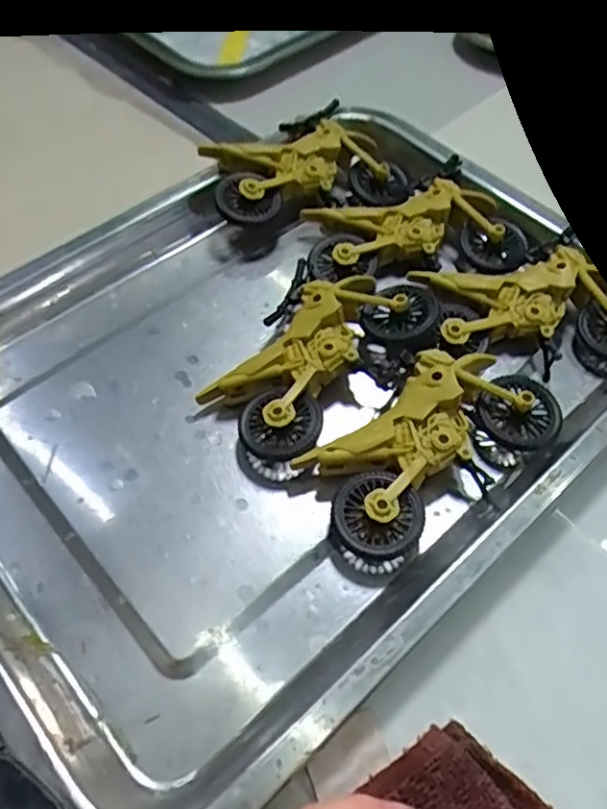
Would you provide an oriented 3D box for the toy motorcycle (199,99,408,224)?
[{"bbox_3d":[-0.003,-0.141,0.383,0.110,0.034,0.078,-14,56,-13],"label":"toy motorcycle"}]

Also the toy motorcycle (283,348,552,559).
[{"bbox_3d":[0.063,0.014,0.289,0.131,0.029,0.059,-32,62,-23],"label":"toy motorcycle"}]

